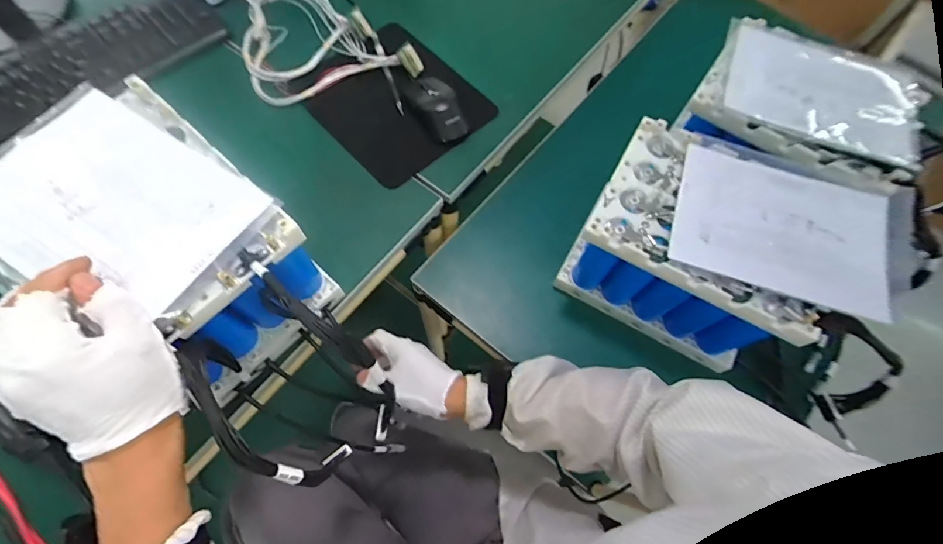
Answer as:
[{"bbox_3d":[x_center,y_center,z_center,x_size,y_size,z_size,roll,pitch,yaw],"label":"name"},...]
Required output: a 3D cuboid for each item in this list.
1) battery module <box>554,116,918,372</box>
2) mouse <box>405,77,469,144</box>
[{"bbox_3d":[0.274,-0.036,0.534,0.307,0.177,0.200,29,69,10],"label":"battery module"},{"bbox_3d":[-0.049,-0.226,0.600,0.057,0.033,0.096,-24,70,-12],"label":"mouse"}]

